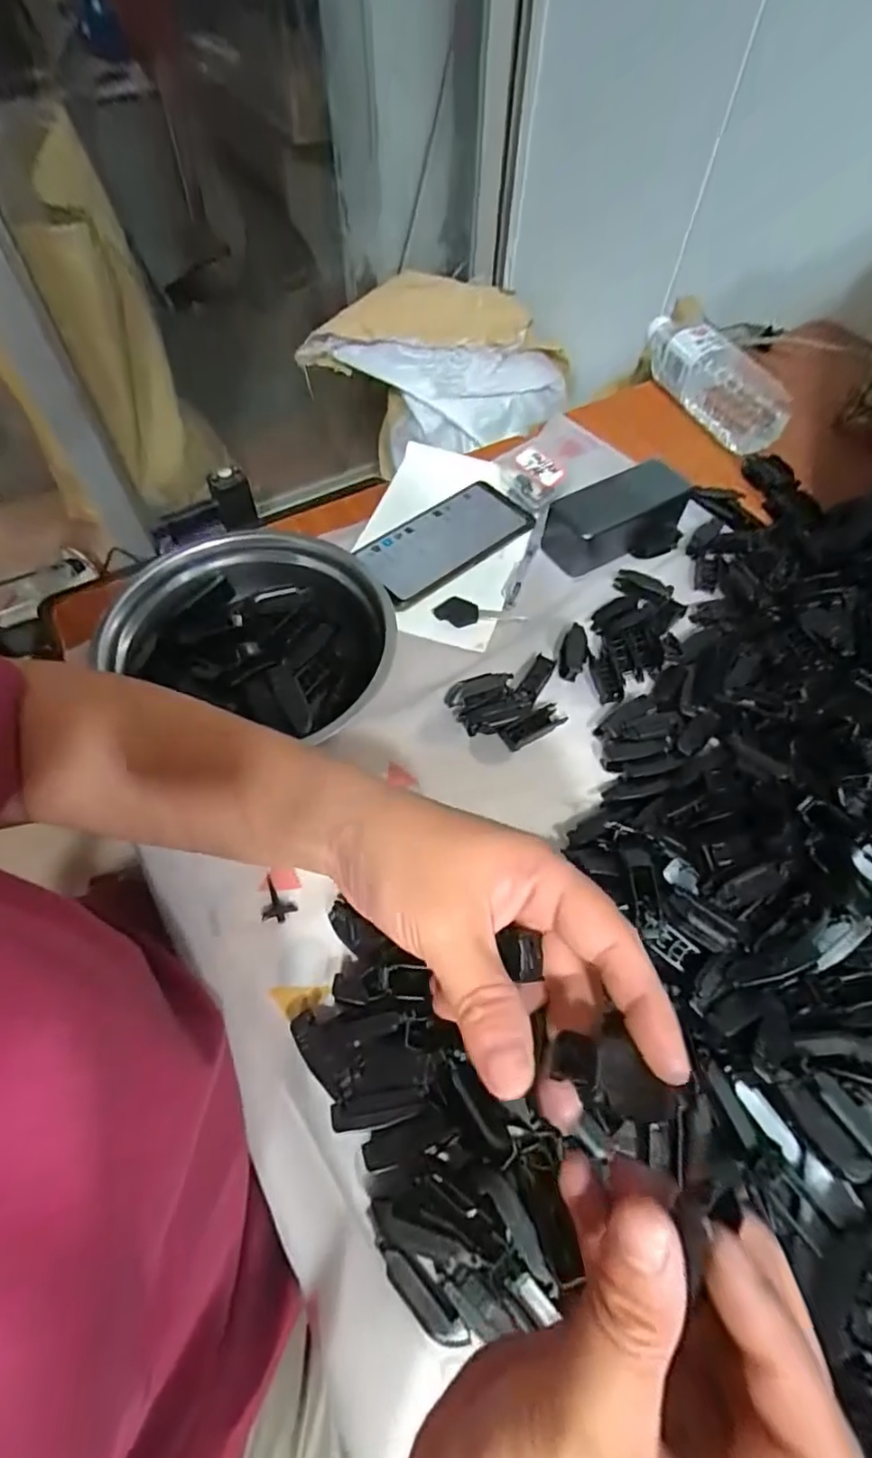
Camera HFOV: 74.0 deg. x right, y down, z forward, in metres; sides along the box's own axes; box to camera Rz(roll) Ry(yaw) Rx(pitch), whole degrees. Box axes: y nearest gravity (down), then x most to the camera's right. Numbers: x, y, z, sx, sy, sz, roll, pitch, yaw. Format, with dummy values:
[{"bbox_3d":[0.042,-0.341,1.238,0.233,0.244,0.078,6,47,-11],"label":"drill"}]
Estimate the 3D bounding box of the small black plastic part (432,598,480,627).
[{"bbox_3d":[0.018,-0.100,0.494,0.037,0.005,0.025,24,61,13],"label":"small black plastic part"}]

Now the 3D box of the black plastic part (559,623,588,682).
[{"bbox_3d":[0.112,-0.064,0.472,0.020,0.008,0.050,13,60,7],"label":"black plastic part"}]

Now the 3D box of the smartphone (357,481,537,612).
[{"bbox_3d":[0.010,-0.172,0.528,0.157,0.014,0.075,-34,65,-19],"label":"smartphone"}]

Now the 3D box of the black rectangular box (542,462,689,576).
[{"bbox_3d":[0.161,-0.192,0.519,0.131,0.046,0.055,-28,63,-2],"label":"black rectangular box"}]

